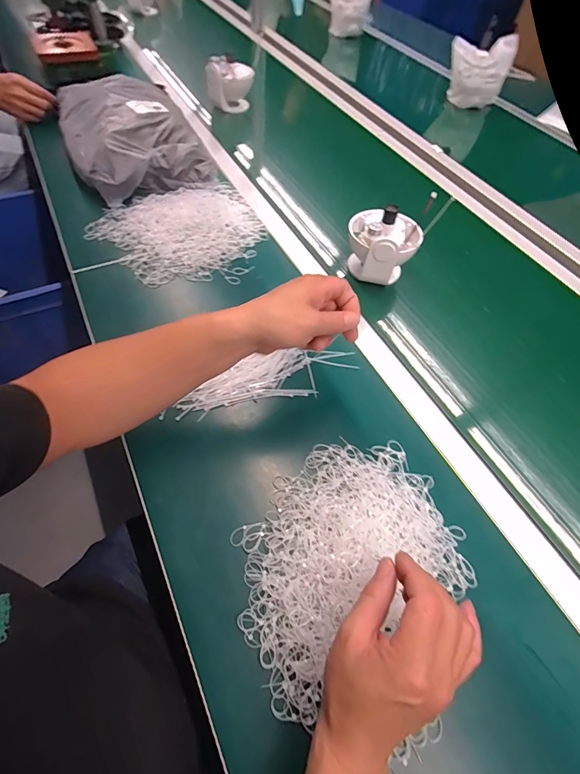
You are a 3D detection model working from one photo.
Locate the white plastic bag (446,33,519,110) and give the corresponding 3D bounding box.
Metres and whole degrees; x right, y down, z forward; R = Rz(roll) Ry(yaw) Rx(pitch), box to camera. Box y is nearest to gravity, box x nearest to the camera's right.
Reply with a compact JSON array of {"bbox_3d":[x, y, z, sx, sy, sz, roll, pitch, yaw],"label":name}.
[{"bbox_3d":[0.545,-0.919,1.084,0.171,0.163,0.114,23,58,10],"label":"white plastic bag"}]

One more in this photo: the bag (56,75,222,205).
[{"bbox_3d":[-0.340,-0.531,0.773,0.242,0.096,0.354,-24,62,-19],"label":"bag"}]

